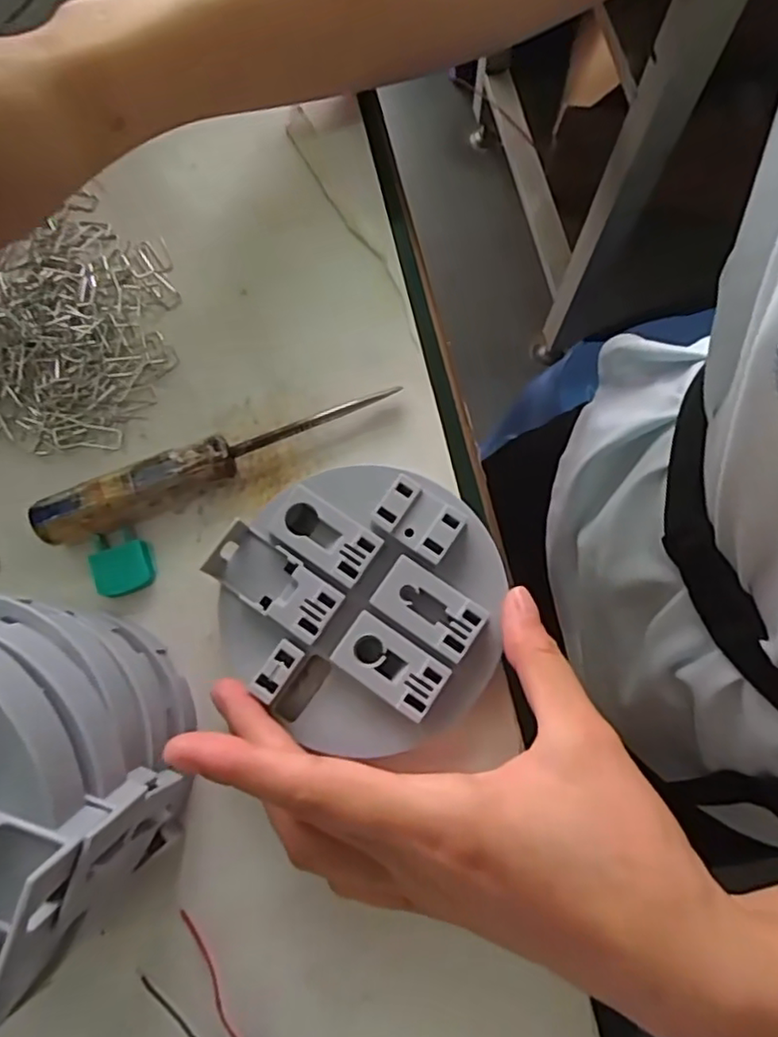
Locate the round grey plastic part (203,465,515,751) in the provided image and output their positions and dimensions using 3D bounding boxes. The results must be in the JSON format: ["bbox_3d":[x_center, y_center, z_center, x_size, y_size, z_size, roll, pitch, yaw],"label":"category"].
[{"bbox_3d":[-0.010,0.029,0.227,0.100,0.012,0.094,0,77,1],"label":"round grey plastic part"}]

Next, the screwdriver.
[{"bbox_3d":[-0.066,-0.024,0.248,0.142,0.019,0.018,-24,78,-3],"label":"screwdriver"}]

